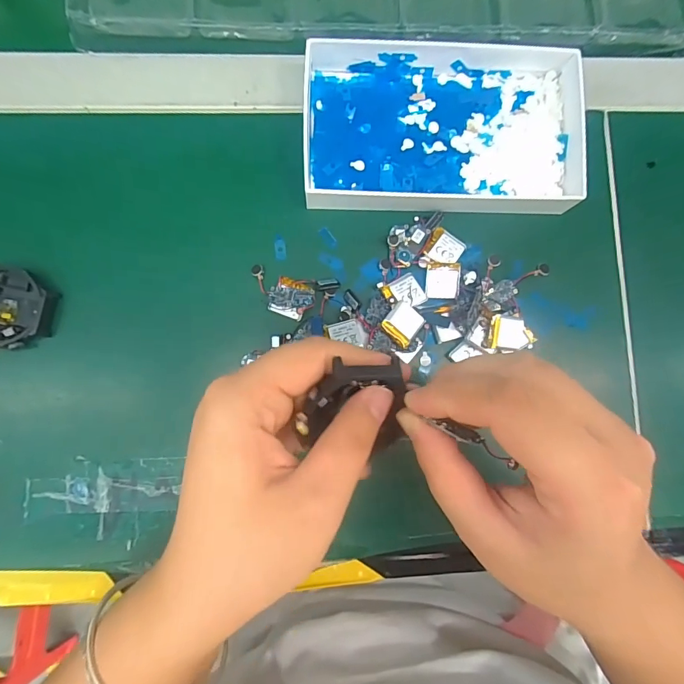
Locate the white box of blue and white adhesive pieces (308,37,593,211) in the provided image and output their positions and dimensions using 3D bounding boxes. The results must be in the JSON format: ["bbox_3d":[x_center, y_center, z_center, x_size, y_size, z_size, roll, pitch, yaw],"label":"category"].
[{"bbox_3d":[0.064,-0.141,0.269,0.172,0.023,0.106,0,85,-3],"label":"white box of blue and white adhesive pieces"}]

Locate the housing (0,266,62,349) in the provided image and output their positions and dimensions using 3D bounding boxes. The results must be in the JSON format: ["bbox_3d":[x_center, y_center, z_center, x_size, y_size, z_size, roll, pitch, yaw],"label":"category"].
[{"bbox_3d":[-0.201,-0.021,0.254,0.052,0.013,0.048,0,85,-3],"label":"housing"}]

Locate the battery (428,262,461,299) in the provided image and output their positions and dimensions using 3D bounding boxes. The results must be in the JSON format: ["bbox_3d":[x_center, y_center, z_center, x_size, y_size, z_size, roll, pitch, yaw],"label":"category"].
[{"bbox_3d":[0.065,-0.039,0.268,0.020,0.006,0.023,1,85,-2],"label":"battery"}]

